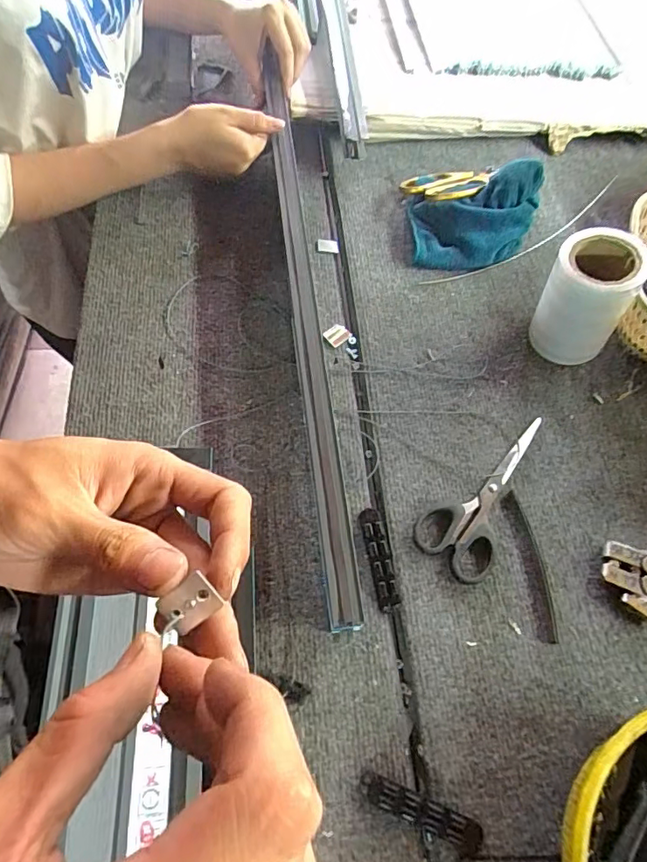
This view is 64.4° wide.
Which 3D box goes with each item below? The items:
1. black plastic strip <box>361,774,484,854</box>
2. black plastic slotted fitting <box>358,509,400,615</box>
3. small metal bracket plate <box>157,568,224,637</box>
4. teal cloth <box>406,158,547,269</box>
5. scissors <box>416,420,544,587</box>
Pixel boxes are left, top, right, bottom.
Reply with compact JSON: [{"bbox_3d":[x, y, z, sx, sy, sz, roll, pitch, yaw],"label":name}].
[{"bbox_3d":[0.064,0.248,0.334,0.080,0.004,0.017,21,63,7],"label":"black plastic strip"},{"bbox_3d":[0.044,0.100,0.407,0.018,0.006,0.081,-8,63,-8],"label":"black plastic slotted fitting"},{"bbox_3d":[-0.048,0.061,0.183,0.020,0.004,0.013,-34,100,-3],"label":"small metal bracket plate"},{"bbox_3d":[0.171,-0.241,0.559,0.144,0.069,0.118,3,62,-2],"label":"teal cloth"},{"bbox_3d":[0.145,0.049,0.437,0.062,0.008,0.165,38,67,15],"label":"scissors"}]

